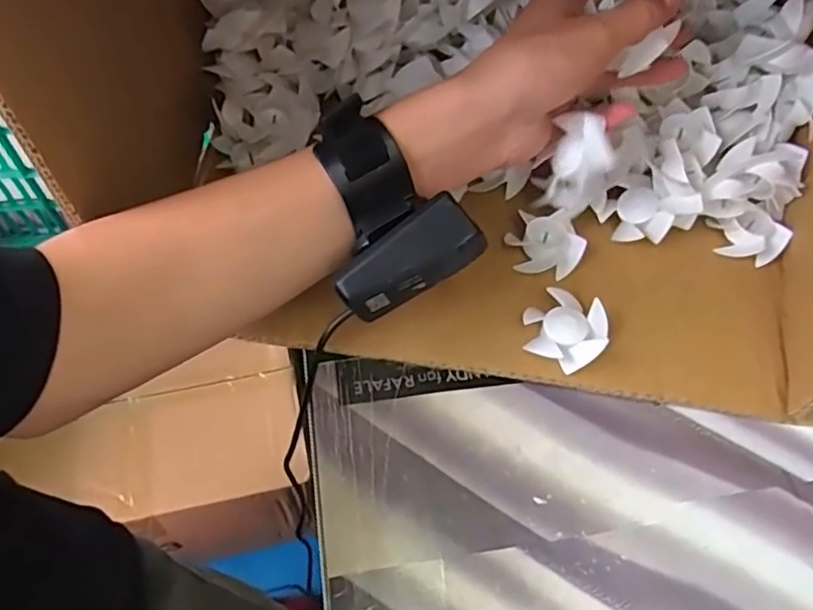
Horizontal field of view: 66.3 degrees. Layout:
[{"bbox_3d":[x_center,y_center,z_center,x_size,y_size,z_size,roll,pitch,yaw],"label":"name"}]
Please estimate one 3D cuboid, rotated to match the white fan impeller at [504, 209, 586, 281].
[{"bbox_3d":[0.084,-0.036,0.375,0.046,0.010,0.039,15,82,12],"label":"white fan impeller"}]

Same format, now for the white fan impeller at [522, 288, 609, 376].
[{"bbox_3d":[0.088,0.015,0.346,0.044,0.019,0.040,1,58,-2],"label":"white fan impeller"}]

